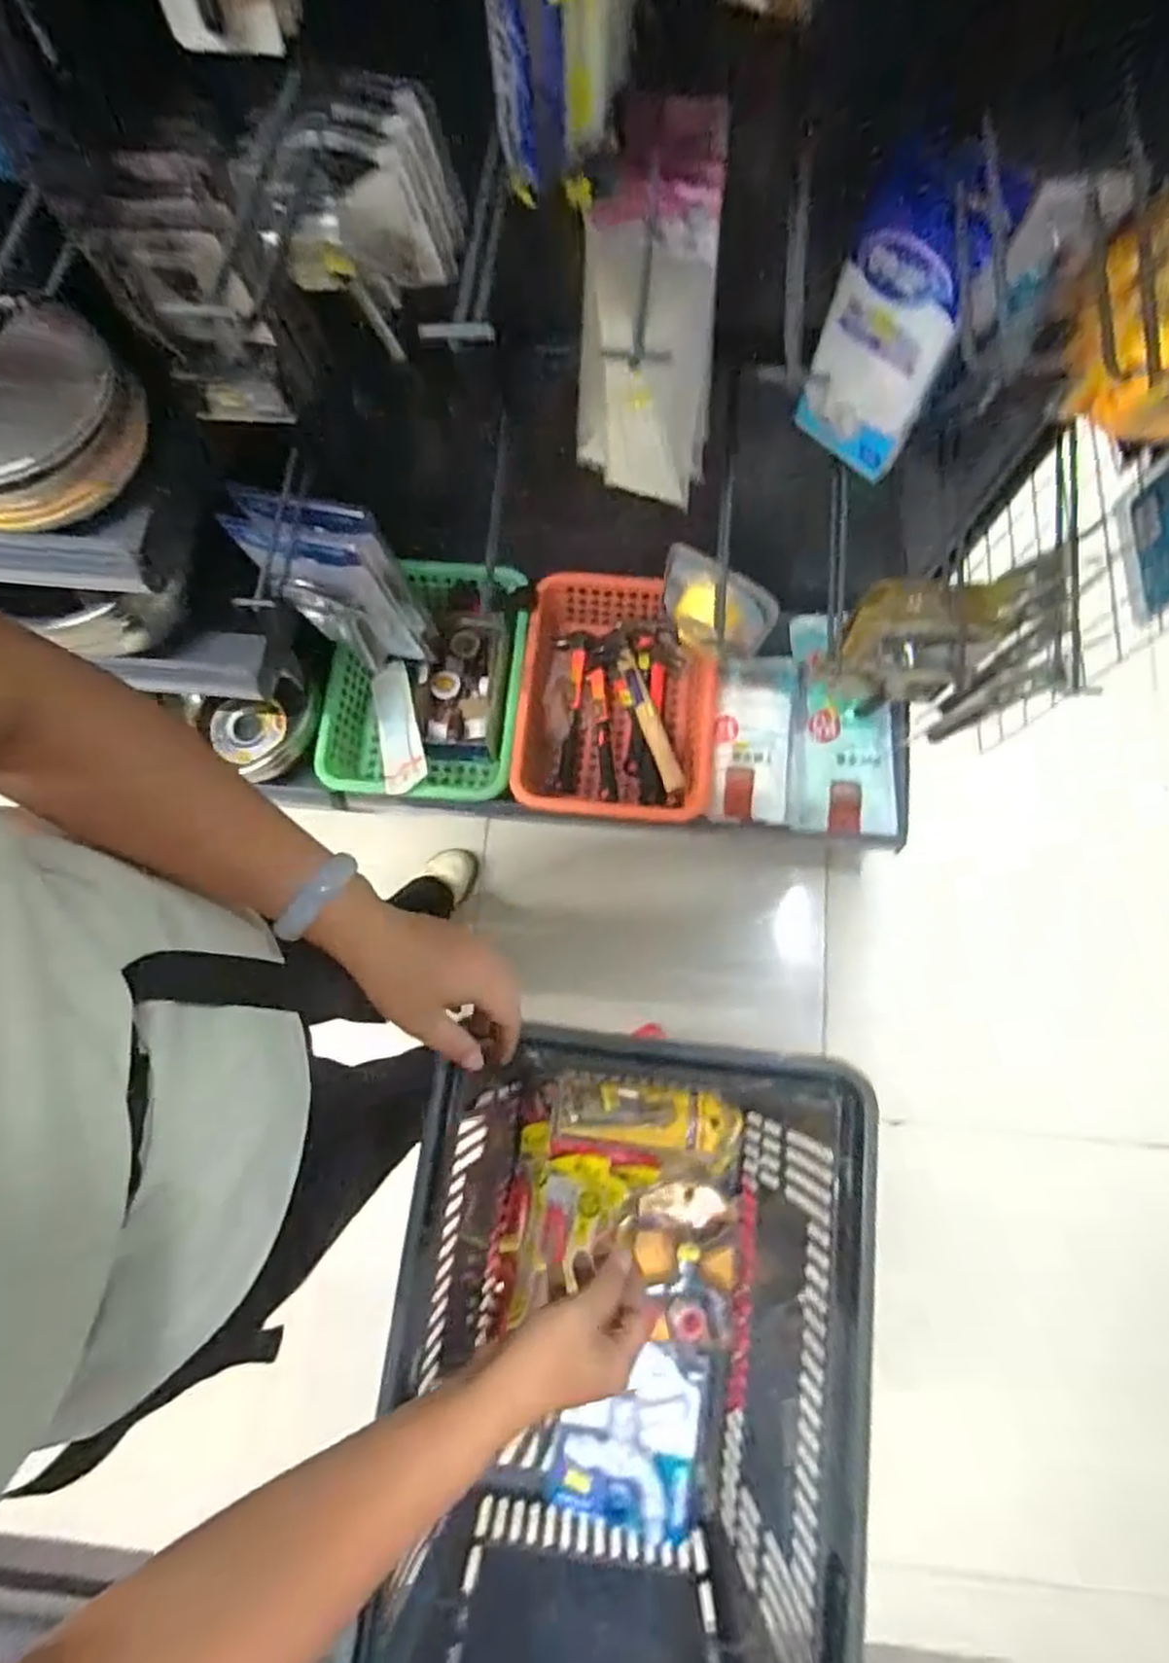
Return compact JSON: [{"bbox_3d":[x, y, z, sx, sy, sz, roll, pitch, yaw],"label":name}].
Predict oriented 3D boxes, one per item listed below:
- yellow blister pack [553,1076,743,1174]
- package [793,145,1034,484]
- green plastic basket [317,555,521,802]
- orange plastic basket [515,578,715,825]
[{"bbox_3d":[0.063,0.286,0.726,0.186,0.051,0.074,10,76,4],"label":"yellow blister pack"},{"bbox_3d":[0.244,-0.402,0.595,0.105,0.231,0.041,39,79,10],"label":"package"},{"bbox_3d":[-0.248,-0.229,1.159,0.289,0.150,0.368,4,76,2],"label":"green plastic basket"},{"bbox_3d":[0.050,-0.200,1.173,0.308,0.105,0.387,4,76,2],"label":"orange plastic basket"}]

